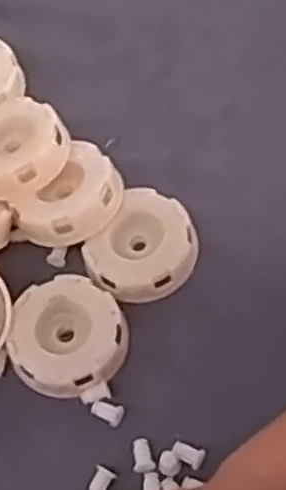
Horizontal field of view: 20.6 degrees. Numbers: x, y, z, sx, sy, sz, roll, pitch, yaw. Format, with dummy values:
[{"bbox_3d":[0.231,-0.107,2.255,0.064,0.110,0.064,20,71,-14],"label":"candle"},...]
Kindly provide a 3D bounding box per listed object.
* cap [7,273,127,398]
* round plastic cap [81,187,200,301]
[{"bbox_3d":[-0.042,0.051,0.449,0.065,0.016,0.065,-2,62,4],"label":"cap"},{"bbox_3d":[0.002,0.003,0.468,0.059,0.023,0.066,33,70,20],"label":"round plastic cap"}]

